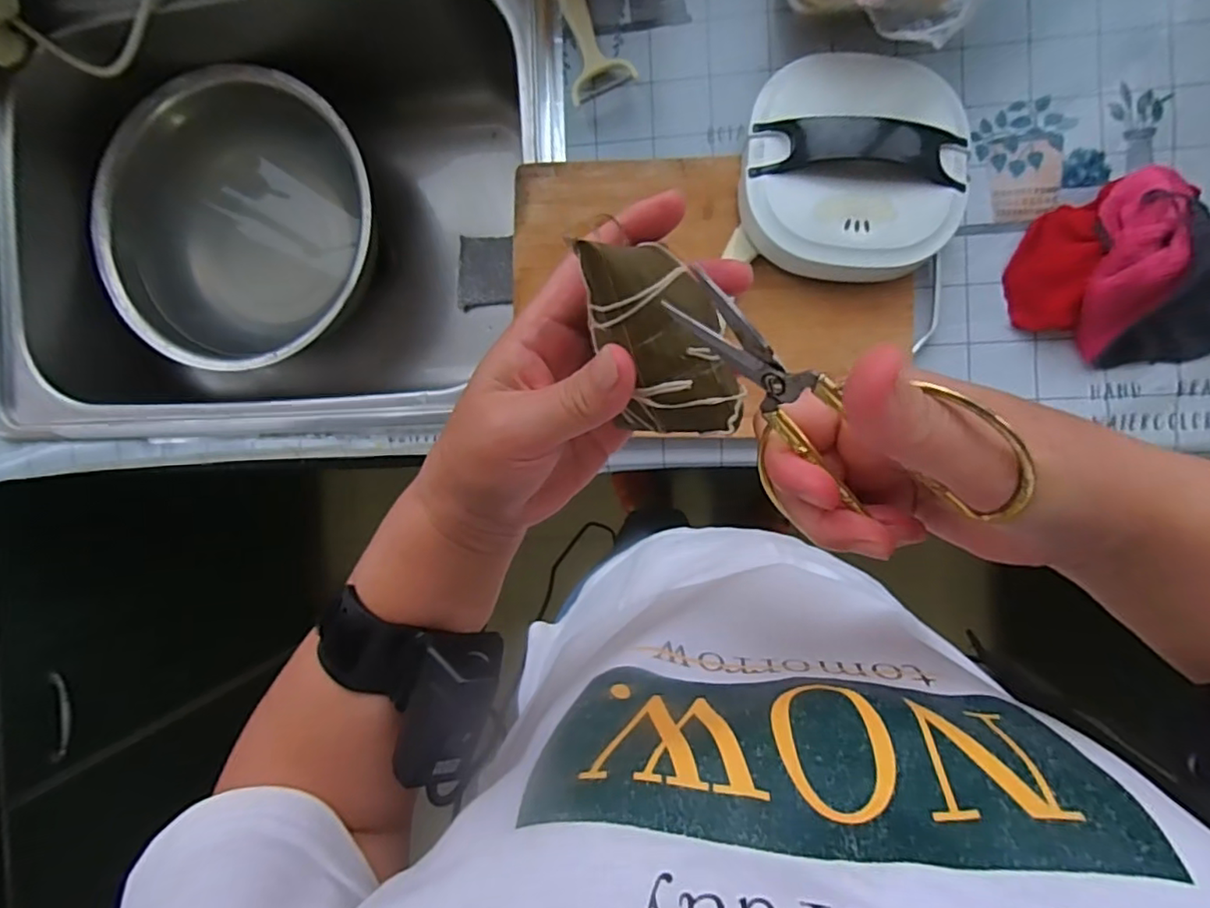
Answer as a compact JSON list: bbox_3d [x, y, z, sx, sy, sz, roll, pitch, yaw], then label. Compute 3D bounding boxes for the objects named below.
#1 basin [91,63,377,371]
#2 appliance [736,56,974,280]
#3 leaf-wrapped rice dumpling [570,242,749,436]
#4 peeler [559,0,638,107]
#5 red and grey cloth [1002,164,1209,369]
[{"bbox_3d":[-0.426,-0.270,0.736,0.322,0.154,0.326,0,91,10],"label":"basin"},{"bbox_3d":[0.201,-0.231,0.484,0.170,0.064,0.181,0,91,8],"label":"appliance"},{"bbox_3d":[0.019,-0.045,0.226,0.045,0.040,0.078,-23,114,-5],"label":"leaf-wrapped rice dumpling"},{"bbox_3d":[-0.027,-0.372,0.535,0.054,0.024,0.131,-30,87,8],"label":"peeler"},{"bbox_3d":[0.428,-0.143,0.451,0.201,0.063,0.138,-11,89,9],"label":"red and grey cloth"}]

